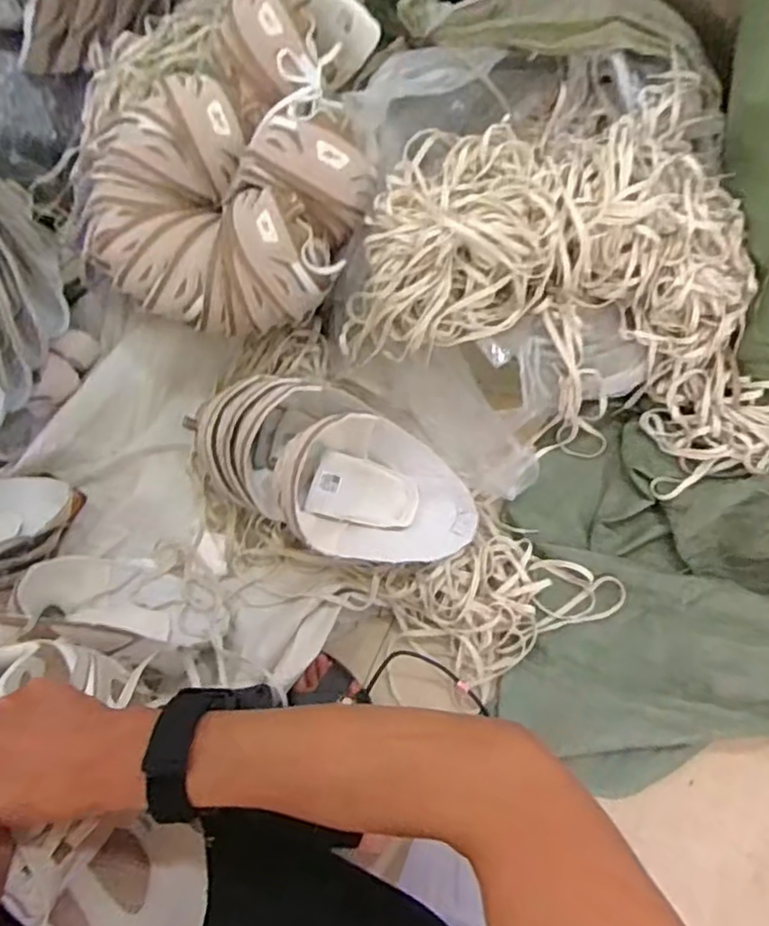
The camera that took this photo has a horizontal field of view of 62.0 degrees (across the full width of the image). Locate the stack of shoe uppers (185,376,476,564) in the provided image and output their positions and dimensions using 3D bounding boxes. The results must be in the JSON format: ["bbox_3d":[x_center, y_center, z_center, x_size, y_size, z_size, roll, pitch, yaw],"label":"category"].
[{"bbox_3d":[-0.072,0.005,0.765,0.363,0.107,0.174,33,74,15],"label":"stack of shoe uppers"}]

